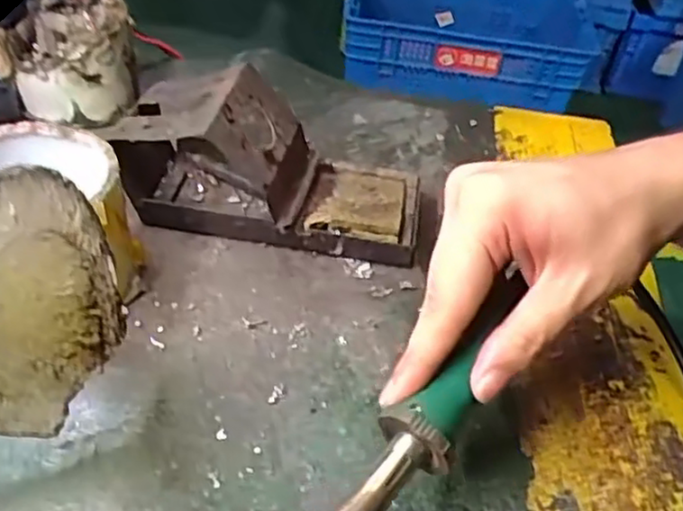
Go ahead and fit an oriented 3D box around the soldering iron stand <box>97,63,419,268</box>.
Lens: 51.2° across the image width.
[{"bbox_3d":[-0.039,-0.057,0.419,0.176,0.083,0.076,7,43,1],"label":"soldering iron stand"}]

